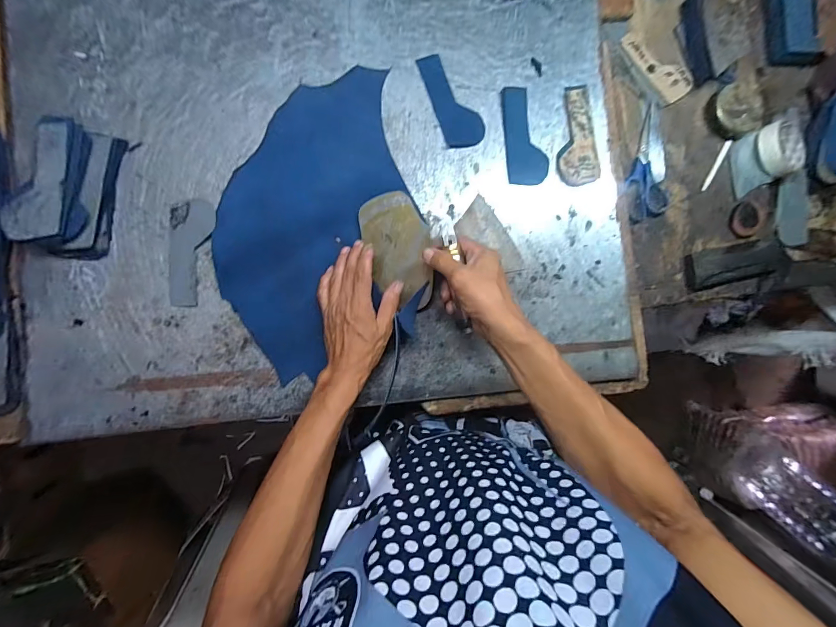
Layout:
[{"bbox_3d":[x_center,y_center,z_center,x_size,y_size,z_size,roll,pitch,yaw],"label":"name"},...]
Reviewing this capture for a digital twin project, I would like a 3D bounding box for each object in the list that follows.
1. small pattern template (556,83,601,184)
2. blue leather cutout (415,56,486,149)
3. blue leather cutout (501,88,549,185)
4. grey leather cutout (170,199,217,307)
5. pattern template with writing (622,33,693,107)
[{"bbox_3d":[0.221,-0.249,0.525,0.059,0.010,0.140,-6,90,-8],"label":"small pattern template"},{"bbox_3d":[0.047,-0.289,0.509,0.056,0.004,0.128,-21,92,-7],"label":"blue leather cutout"},{"bbox_3d":[0.148,-0.244,0.519,0.055,0.005,0.129,-6,91,-4],"label":"blue leather cutout"},{"bbox_3d":[-0.281,-0.075,0.462,0.045,0.004,0.130,6,89,-8],"label":"grey leather cutout"},{"bbox_3d":[0.364,-0.379,0.571,0.059,0.007,0.121,-37,91,1],"label":"pattern template with writing"}]

